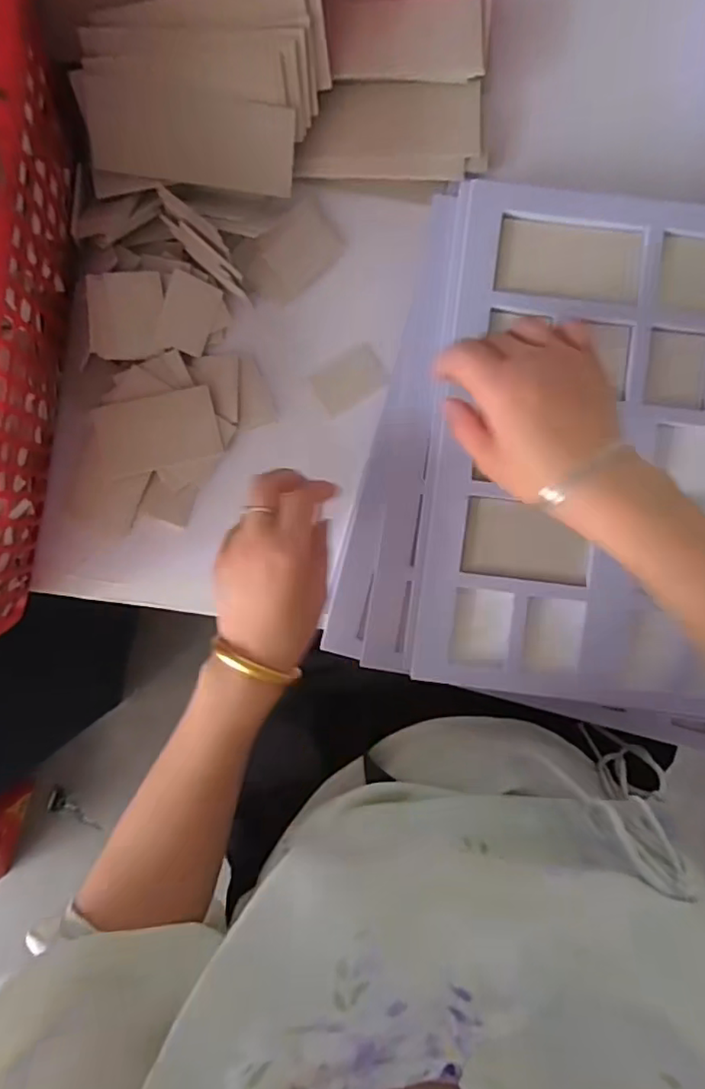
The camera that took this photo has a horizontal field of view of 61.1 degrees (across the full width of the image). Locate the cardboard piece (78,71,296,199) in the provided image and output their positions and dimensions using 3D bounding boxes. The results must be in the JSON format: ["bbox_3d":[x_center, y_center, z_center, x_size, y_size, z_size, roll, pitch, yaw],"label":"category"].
[{"bbox_3d":[-0.111,-0.281,0.413,0.138,0.005,0.054,5,125,-6],"label":"cardboard piece"}]

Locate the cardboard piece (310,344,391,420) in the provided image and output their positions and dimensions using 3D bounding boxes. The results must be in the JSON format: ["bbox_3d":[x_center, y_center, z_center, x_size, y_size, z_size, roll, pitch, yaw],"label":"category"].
[{"bbox_3d":[-0.002,-0.130,0.471,0.054,0.005,0.039,-30,92,3],"label":"cardboard piece"}]

